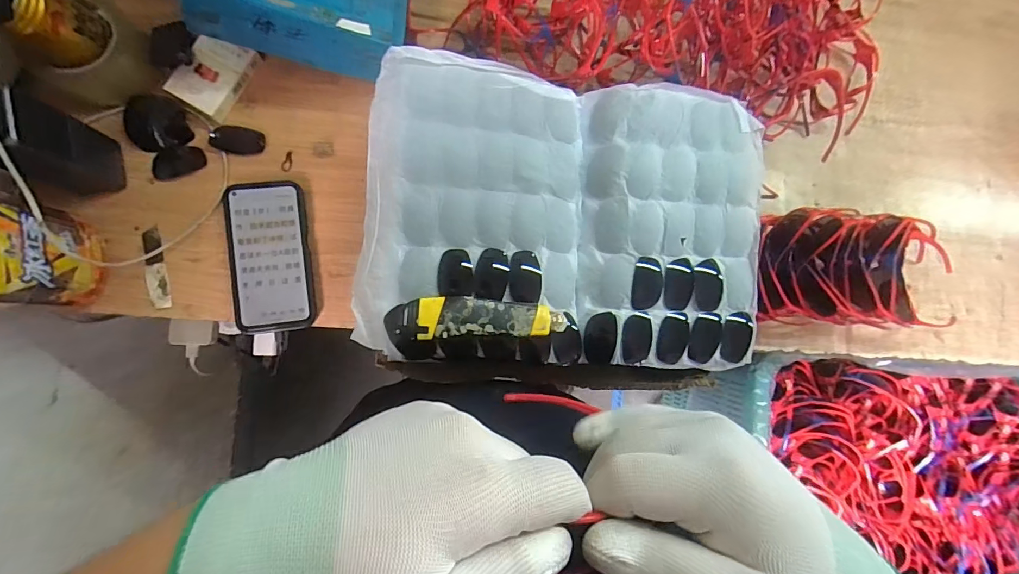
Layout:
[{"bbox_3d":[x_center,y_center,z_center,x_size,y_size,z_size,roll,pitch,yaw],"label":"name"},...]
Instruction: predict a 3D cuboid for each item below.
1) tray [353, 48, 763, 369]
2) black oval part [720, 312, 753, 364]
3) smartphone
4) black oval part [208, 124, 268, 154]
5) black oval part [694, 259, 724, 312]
[{"bbox_3d":[0.066,-0.064,0.446,0.398,0.070,0.284,4,86,-9],"label":"tray"},{"bbox_3d":[0.245,0.055,0.473,0.029,0.020,0.053,5,86,-9],"label":"black oval part"},{"bbox_3d":[-0.265,-0.034,0.485,0.079,0.017,0.165,-7,88,-10],"label":"smartphone"},{"bbox_3d":[-0.302,-0.163,0.485,0.056,0.006,0.029,6,86,-9],"label":"black oval part"},{"bbox_3d":[0.215,-0.001,0.470,0.027,0.011,0.054,-5,88,-10],"label":"black oval part"}]

